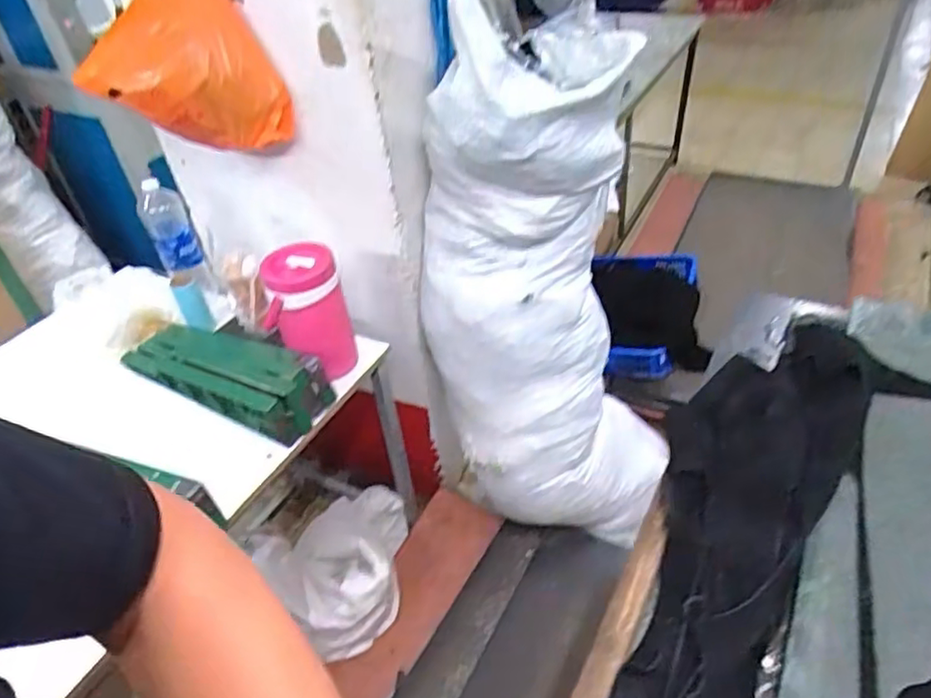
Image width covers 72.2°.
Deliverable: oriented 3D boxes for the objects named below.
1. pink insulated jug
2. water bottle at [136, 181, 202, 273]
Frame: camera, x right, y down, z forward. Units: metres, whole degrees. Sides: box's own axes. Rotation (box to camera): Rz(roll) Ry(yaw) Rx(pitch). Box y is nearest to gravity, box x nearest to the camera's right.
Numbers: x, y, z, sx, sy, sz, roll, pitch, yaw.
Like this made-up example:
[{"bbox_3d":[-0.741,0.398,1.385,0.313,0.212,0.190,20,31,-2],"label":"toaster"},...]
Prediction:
[{"bbox_3d":[-0.307,-0.066,1.257,0.150,0.254,0.170,-19,42,-13],"label":"pink insulated jug"},{"bbox_3d":[-0.669,-0.281,1.440,0.096,0.201,0.114,-22,43,-17],"label":"water bottle"}]

